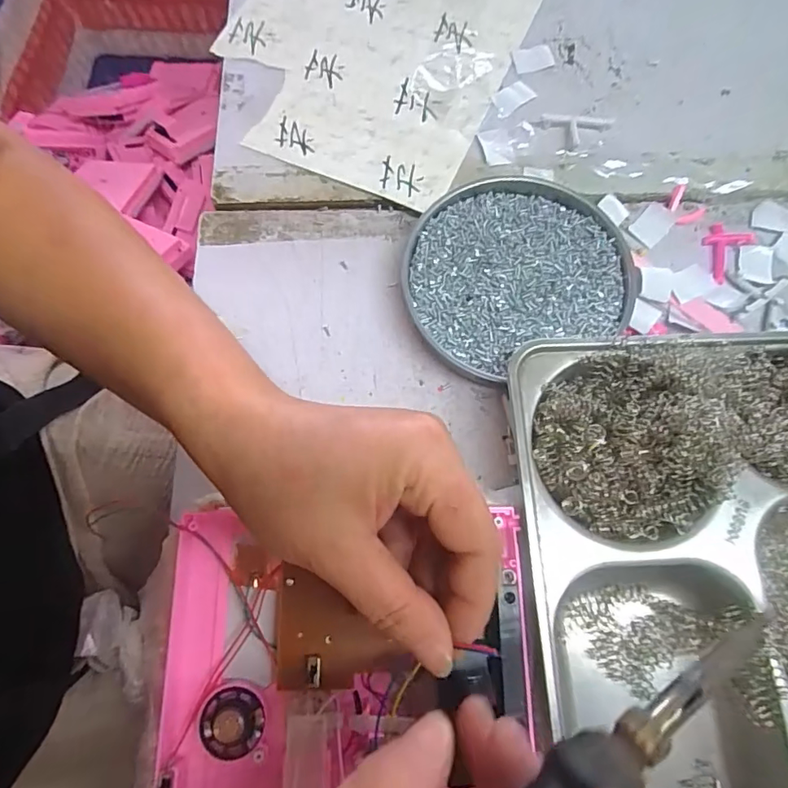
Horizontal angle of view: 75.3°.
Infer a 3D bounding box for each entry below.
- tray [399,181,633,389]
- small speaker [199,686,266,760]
[{"bbox_3d":[0.073,-0.076,0.317,0.132,0.016,0.119,-23,75,-6],"label":"tray"},{"bbox_3d":[-0.072,0.146,0.226,0.028,0.010,0.027,0,74,1],"label":"small speaker"}]

